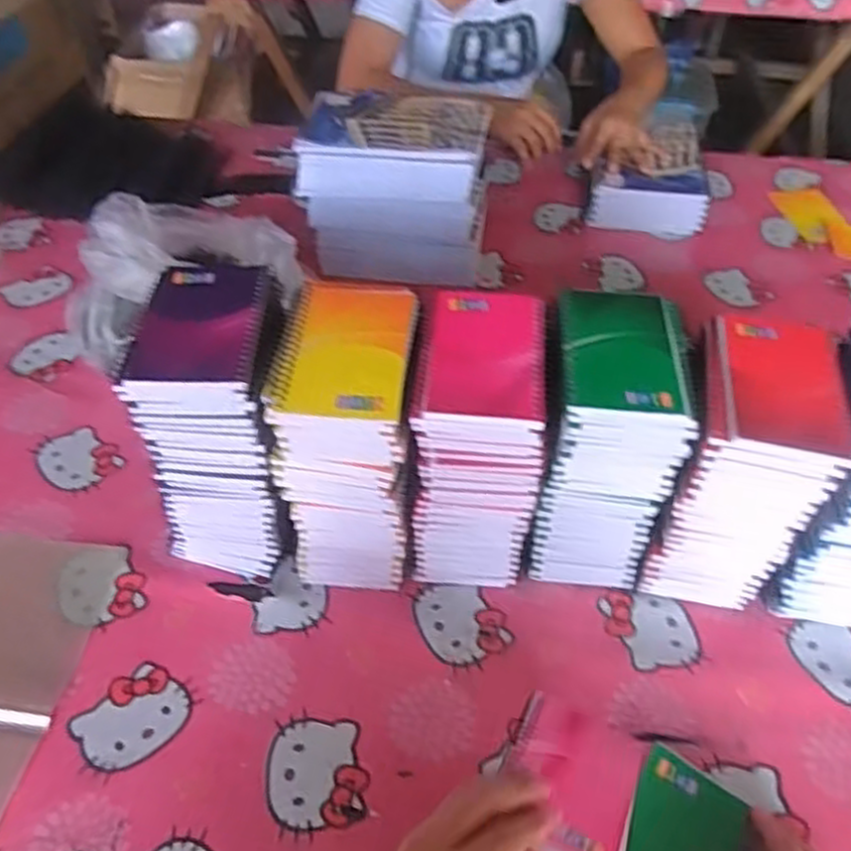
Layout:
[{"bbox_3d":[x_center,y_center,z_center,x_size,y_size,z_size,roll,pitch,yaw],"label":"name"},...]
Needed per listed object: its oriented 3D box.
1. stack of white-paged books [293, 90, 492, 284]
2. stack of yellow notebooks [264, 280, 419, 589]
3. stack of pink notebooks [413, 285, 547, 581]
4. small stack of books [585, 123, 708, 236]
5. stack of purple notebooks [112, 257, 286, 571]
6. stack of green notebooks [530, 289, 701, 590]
[{"bbox_3d":[-0.044,-0.298,0.964,0.233,0.172,0.159,6,47,4],"label":"stack of white-paged books"},{"bbox_3d":[-0.061,0.024,0.616,0.100,0.242,0.132,4,46,2],"label":"stack of yellow notebooks"},{"bbox_3d":[0.040,0.024,0.626,0.097,0.232,0.129,5,47,3],"label":"stack of pink notebooks"},{"bbox_3d":[0.315,-0.358,1.102,0.165,0.061,0.228,5,47,3],"label":"small stack of books"},{"bbox_3d":[-0.169,0.007,0.631,0.101,0.241,0.136,-3,47,-4],"label":"stack of purple notebooks"},{"bbox_3d":[0.139,0.023,0.626,0.097,0.236,0.126,3,46,1],"label":"stack of green notebooks"}]

